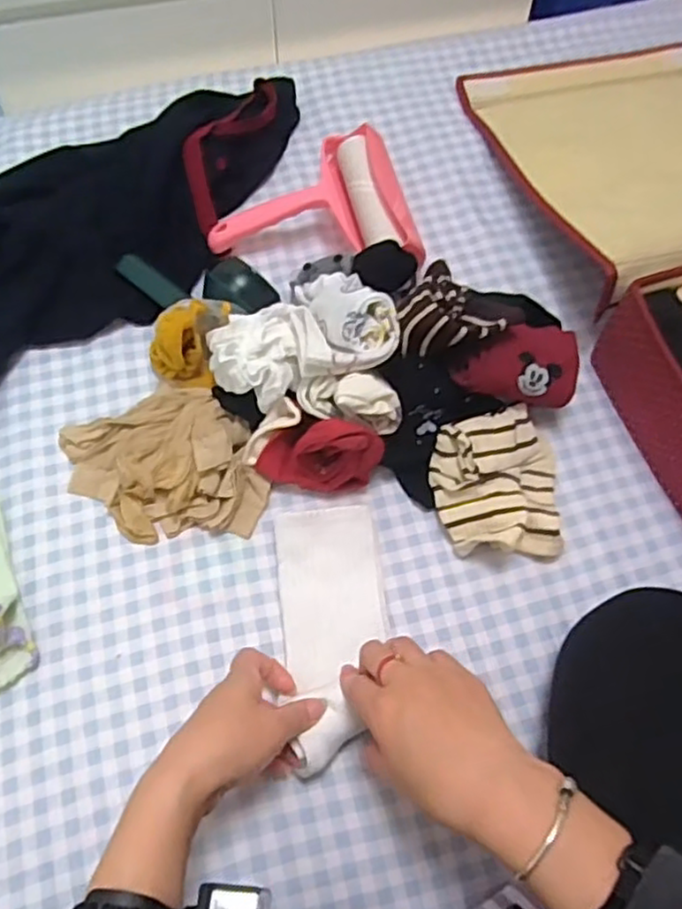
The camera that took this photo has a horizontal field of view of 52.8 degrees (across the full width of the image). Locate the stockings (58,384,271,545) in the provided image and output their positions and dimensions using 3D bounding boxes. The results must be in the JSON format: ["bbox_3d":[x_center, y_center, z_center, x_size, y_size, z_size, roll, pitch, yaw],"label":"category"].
[{"bbox_3d":[-0.142,0.004,0.556,0.166,0.043,0.122,35,68,15],"label":"stockings"}]

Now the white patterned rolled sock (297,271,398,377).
[{"bbox_3d":[0.003,-0.122,0.560,0.071,0.049,0.141,-18,38,-10],"label":"white patterned rolled sock"}]

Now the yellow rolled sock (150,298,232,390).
[{"bbox_3d":[-0.133,-0.097,0.589,0.064,0.070,0.073,14,64,6],"label":"yellow rolled sock"}]

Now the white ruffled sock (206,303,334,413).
[{"bbox_3d":[-0.057,-0.084,0.540,0.093,0.047,0.081,-8,64,-6],"label":"white ruffled sock"}]

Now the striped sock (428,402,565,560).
[{"bbox_3d":[0.126,0.018,0.558,0.104,0.044,0.124,6,63,2],"label":"striped sock"}]

